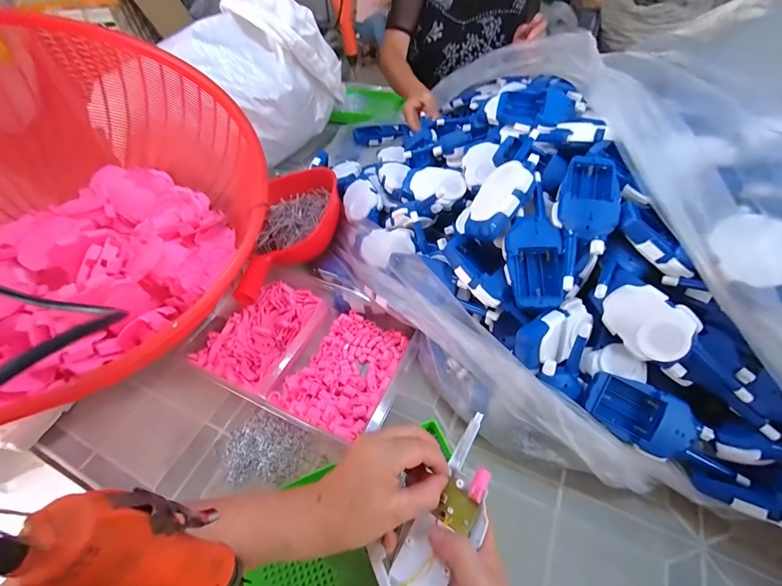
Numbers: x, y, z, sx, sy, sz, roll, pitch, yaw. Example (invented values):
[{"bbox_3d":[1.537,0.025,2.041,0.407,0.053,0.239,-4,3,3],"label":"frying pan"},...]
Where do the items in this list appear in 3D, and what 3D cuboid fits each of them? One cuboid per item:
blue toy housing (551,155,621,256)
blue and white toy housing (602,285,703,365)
[{"bbox_3d":[0.231,-0.107,0.421,0.065,0.036,0.123,18,70,15],"label":"blue toy housing"},{"bbox_3d":[0.279,0.032,0.390,0.086,0.067,0.028,37,27,26],"label":"blue and white toy housing"}]

